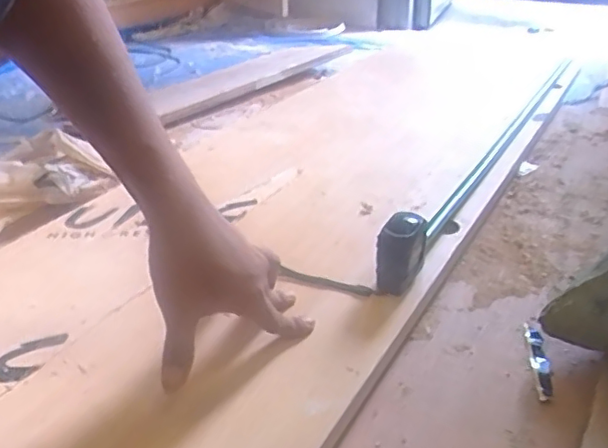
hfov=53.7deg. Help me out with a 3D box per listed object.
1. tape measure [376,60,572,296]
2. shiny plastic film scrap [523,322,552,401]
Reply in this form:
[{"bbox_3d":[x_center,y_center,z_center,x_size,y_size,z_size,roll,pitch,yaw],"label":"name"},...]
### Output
[{"bbox_3d":[0.275,-0.129,0.834,0.032,0.072,0.745,15,33,27],"label":"tape measure"},{"bbox_3d":[0.207,0.118,0.527,0.017,0.008,0.088,4,30,9],"label":"shiny plastic film scrap"}]

